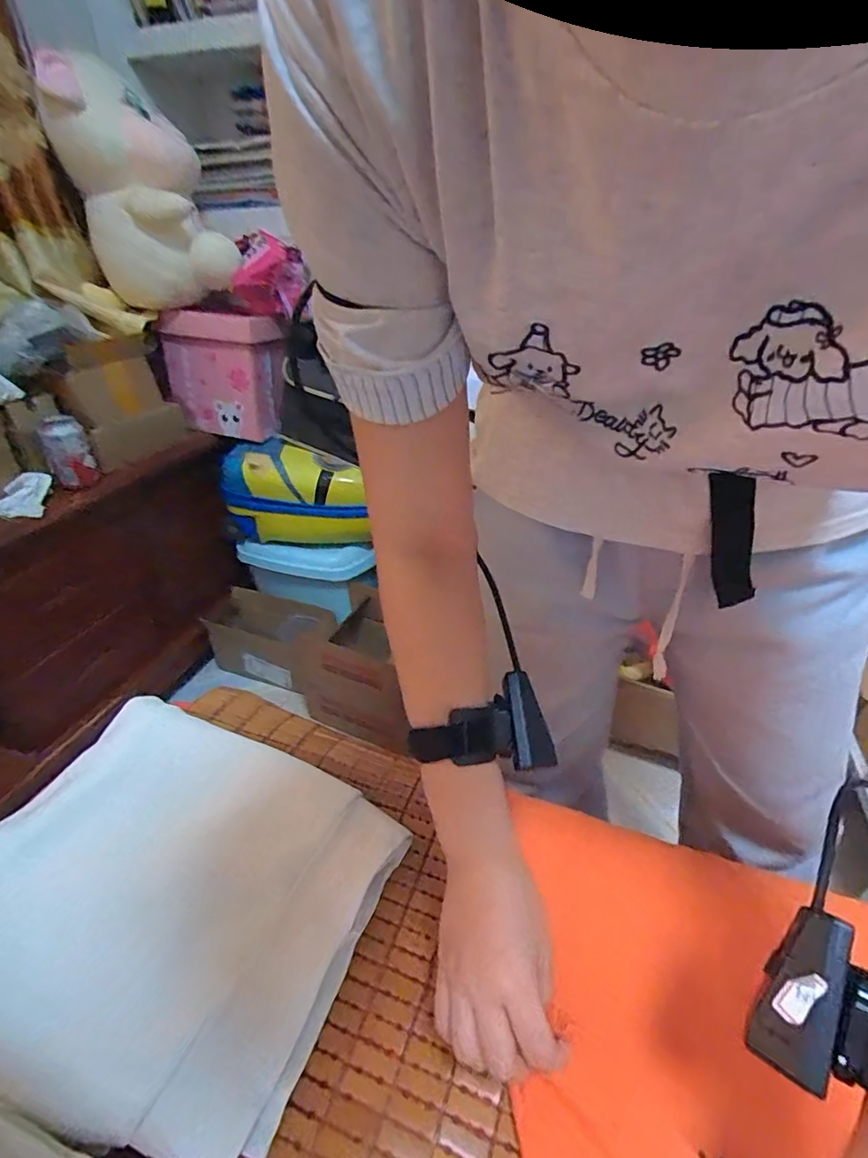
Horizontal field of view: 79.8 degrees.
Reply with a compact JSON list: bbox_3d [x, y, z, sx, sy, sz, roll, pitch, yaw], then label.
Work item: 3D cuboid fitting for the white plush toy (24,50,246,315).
[{"bbox_3d":[-0.533,-0.713,0.967,0.260,0.339,0.141,-14,36,-20],"label":"white plush toy"}]

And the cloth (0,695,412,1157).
[{"bbox_3d":[-0.196,0.225,0.385,0.283,0.028,0.247,18,36,16],"label":"cloth"}]

